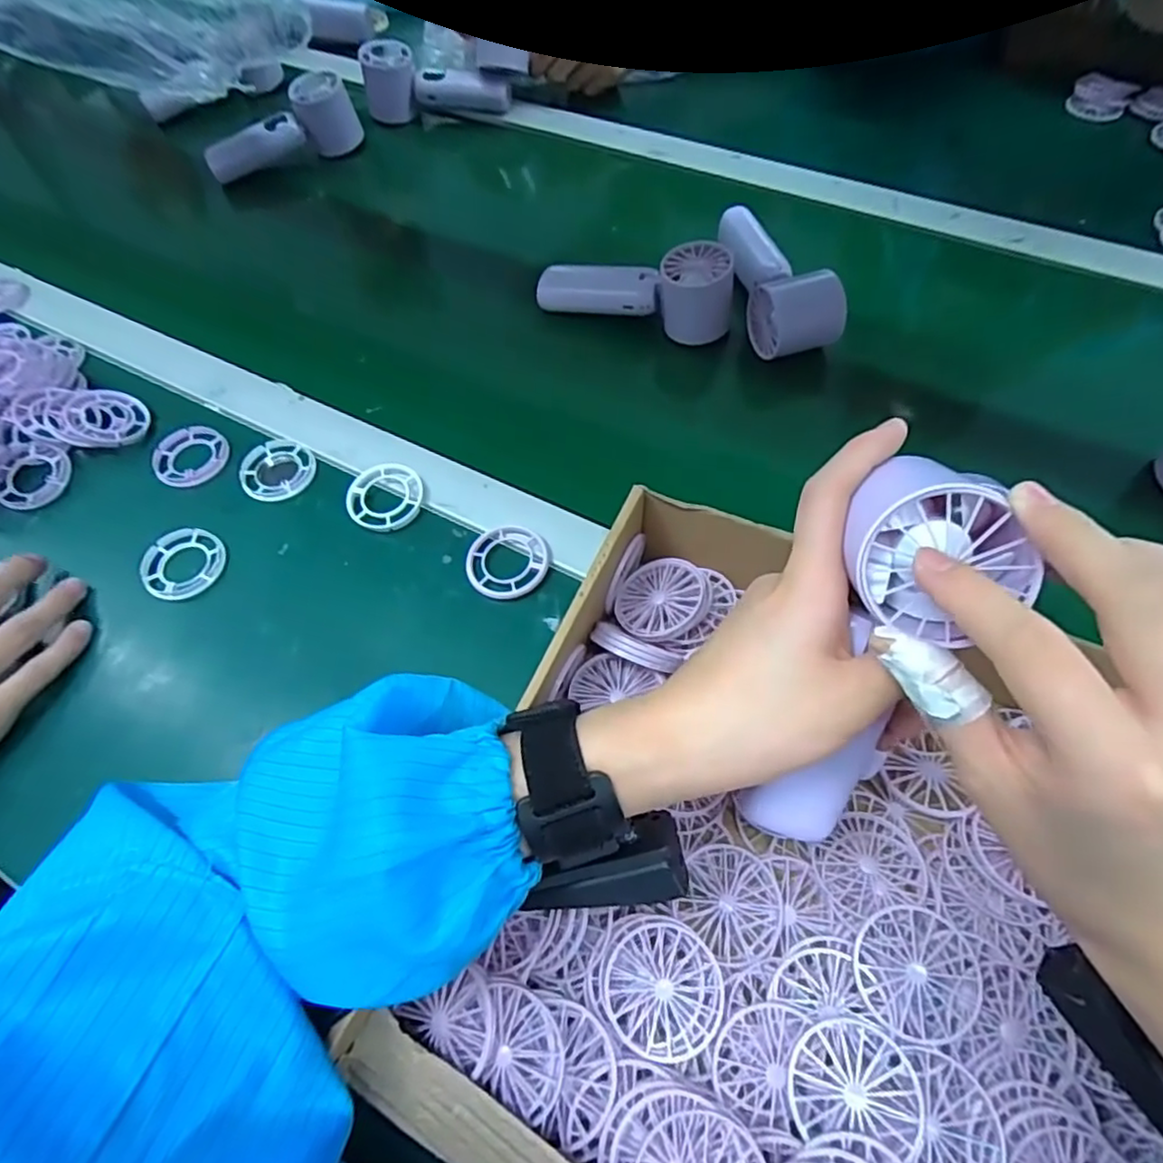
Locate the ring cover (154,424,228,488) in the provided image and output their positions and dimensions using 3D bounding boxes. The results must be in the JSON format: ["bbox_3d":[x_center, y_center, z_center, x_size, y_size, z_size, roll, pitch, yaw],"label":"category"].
[{"bbox_3d":[-0.297,-0.096,0.500,0.054,0.009,0.050,-40,68,-16],"label":"ring cover"}]

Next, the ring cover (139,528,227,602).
[{"bbox_3d":[-0.268,-0.013,0.445,0.050,0.008,0.052,34,69,18],"label":"ring cover"}]

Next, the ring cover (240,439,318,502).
[{"bbox_3d":[-0.224,-0.082,0.486,0.054,0.008,0.052,33,69,18],"label":"ring cover"}]

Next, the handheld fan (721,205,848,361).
[{"bbox_3d":[0.154,-0.245,0.522,0.056,0.052,0.151,-8,63,-1],"label":"handheld fan"}]

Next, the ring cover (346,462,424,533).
[{"bbox_3d":[-0.137,-0.061,0.462,0.052,0.007,0.053,14,64,10],"label":"ring cover"}]

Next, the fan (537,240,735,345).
[{"bbox_3d":[0.041,-0.236,0.527,0.154,0.053,0.045,15,65,10],"label":"fan"}]

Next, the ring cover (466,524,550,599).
[{"bbox_3d":[-0.048,-0.013,0.433,0.053,0.009,0.054,-2,63,2],"label":"ring cover"}]

